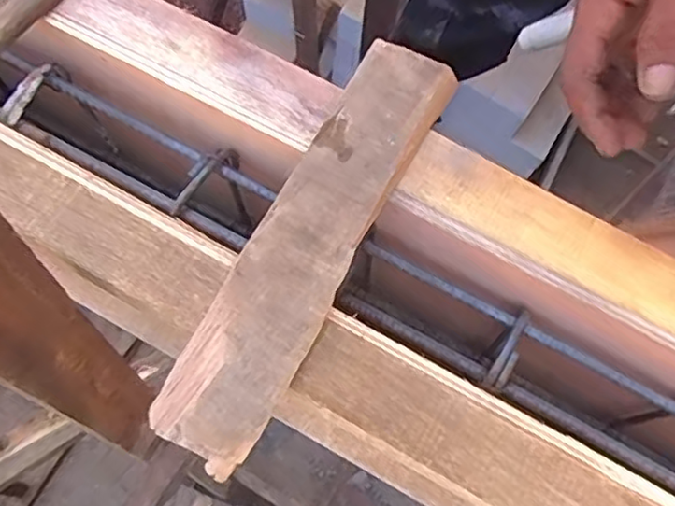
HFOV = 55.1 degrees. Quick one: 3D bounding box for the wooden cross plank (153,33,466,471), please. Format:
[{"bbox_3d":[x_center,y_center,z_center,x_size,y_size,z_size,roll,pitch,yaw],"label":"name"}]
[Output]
[{"bbox_3d":[-0.017,-0.016,0.481,0.076,0.018,0.349,27,71,8],"label":"wooden cross plank"}]

